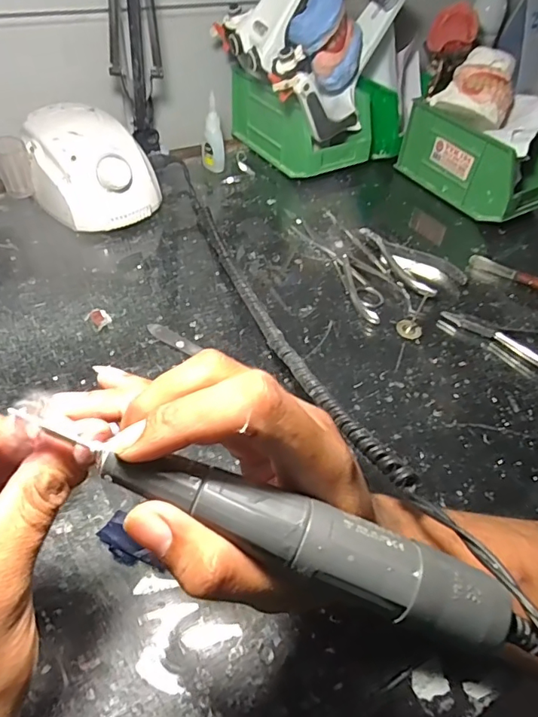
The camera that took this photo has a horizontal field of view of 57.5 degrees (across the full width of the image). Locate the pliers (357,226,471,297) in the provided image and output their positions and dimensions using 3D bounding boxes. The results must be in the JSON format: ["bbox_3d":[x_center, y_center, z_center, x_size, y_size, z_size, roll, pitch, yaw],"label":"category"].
[{"bbox_3d":[0.136,-0.102,0.494,0.057,0.012,0.119,-26,55,-26],"label":"pliers"}]

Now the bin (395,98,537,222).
[{"bbox_3d":[0.254,-0.241,0.586,0.095,0.085,0.169,-23,54,-24],"label":"bin"}]

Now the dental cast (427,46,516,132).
[{"bbox_3d":[0.231,-0.302,0.539,0.081,0.051,0.063,37,54,25],"label":"dental cast"}]

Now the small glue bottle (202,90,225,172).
[{"bbox_3d":[-0.065,-0.262,0.576,0.026,0.081,0.020,-2,48,-8],"label":"small glue bottle"}]

